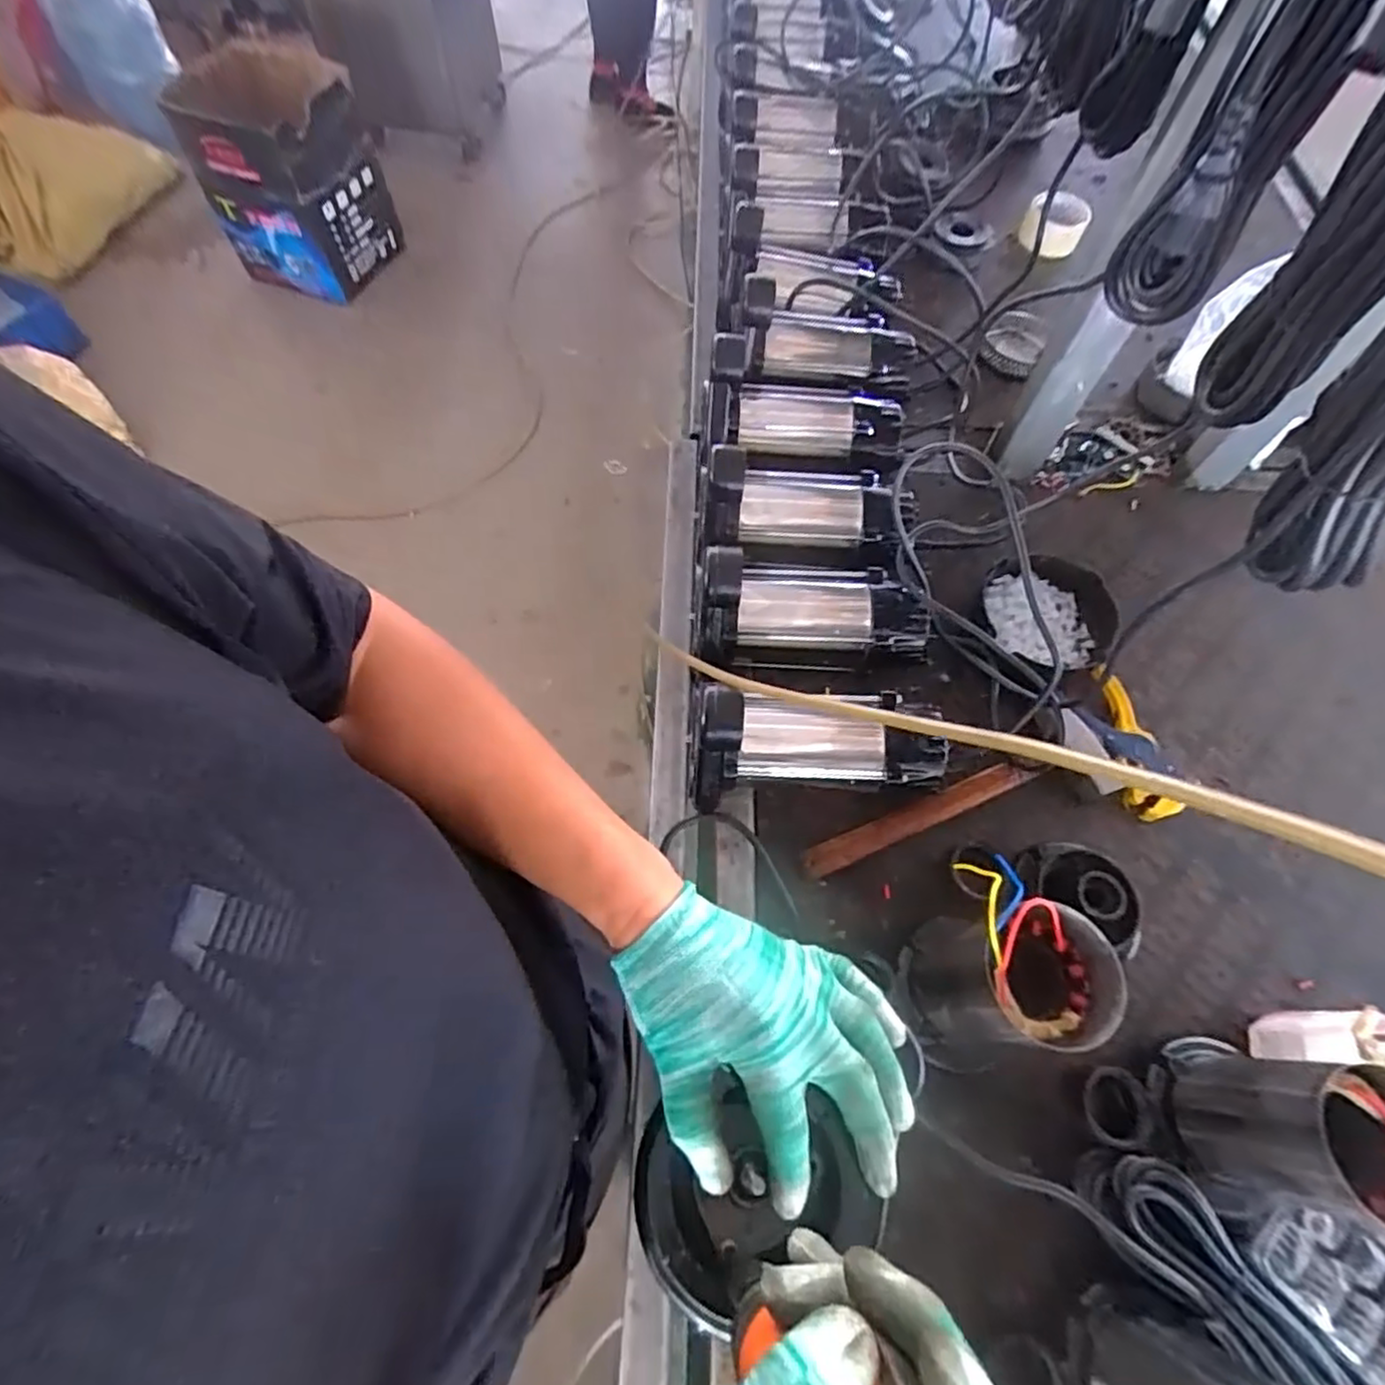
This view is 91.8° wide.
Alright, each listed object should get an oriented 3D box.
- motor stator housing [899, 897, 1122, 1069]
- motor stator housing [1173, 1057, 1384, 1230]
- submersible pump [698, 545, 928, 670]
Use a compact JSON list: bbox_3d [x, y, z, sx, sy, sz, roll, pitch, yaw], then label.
[{"bbox_3d":[0.233,0.227,0.523,0.101,0.178,0.109,1,65,-2],"label":"motor stator housing"},{"bbox_3d":[0.430,0.318,0.475,0.092,0.139,0.103,10,65,2],"label":"motor stator housing"},{"bbox_3d":[0.117,-0.085,0.664,0.223,0.150,0.089,-4,64,-2],"label":"submersible pump"}]

